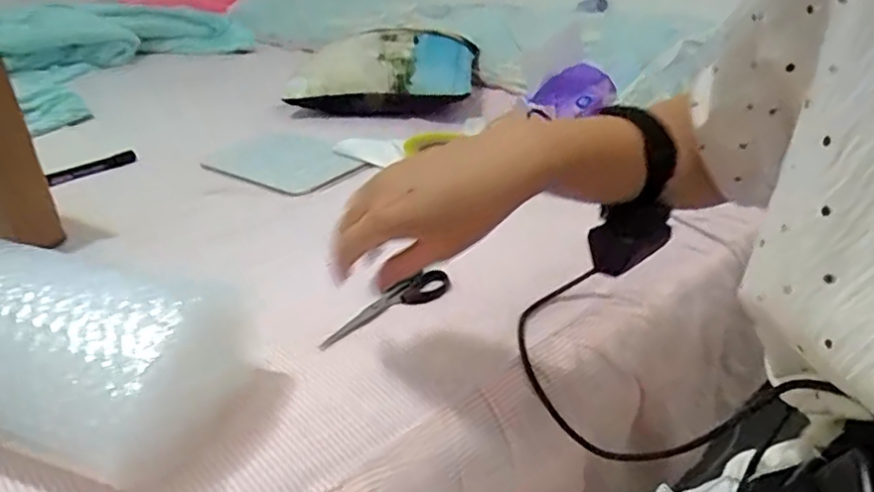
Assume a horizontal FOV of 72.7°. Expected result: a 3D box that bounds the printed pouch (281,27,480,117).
[{"bbox_3d":[-0.084,-0.291,1.022,0.319,0.130,0.158,-1,27,-3],"label":"printed pouch"}]

